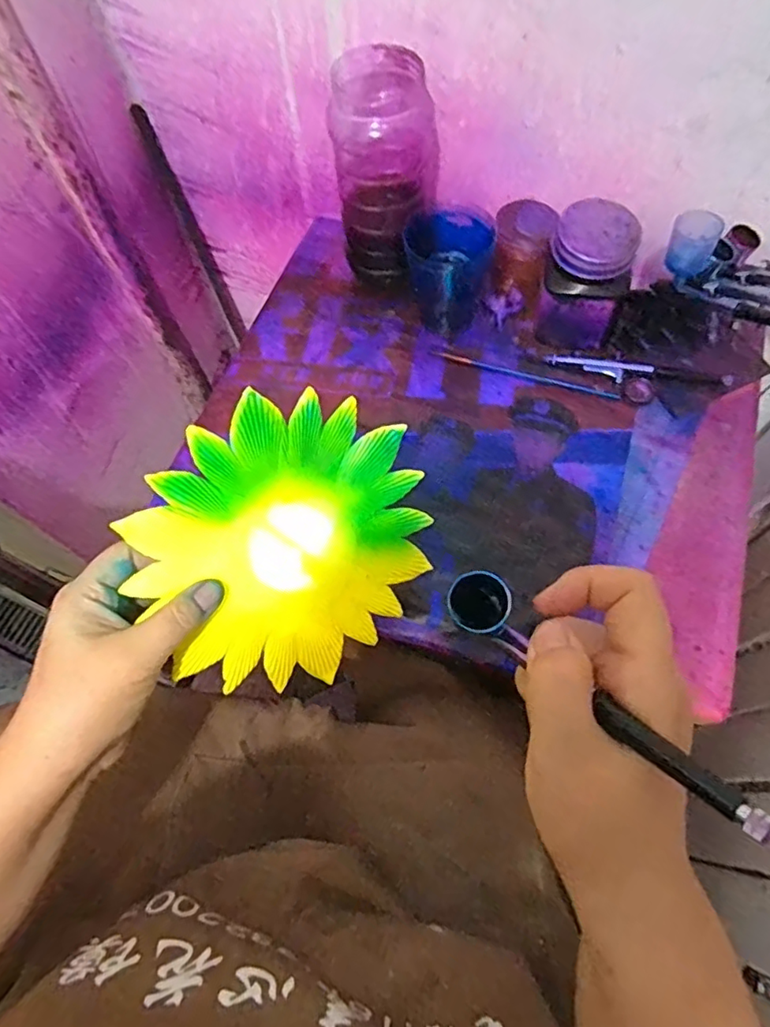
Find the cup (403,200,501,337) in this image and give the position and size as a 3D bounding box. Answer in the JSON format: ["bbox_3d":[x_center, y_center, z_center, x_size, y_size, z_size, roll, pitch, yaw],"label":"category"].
[{"bbox_3d":[0.054,-0.210,0.512,0.072,0.078,0.070,-1,65,1],"label":"cup"}]

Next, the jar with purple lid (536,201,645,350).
[{"bbox_3d":[0.164,-0.189,0.481,0.065,0.098,0.067,-1,65,1],"label":"jar with purple lid"}]

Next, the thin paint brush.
[{"bbox_3d":[0.120,-0.120,0.503,0.159,0.004,0.008,17,67,9],"label":"thin paint brush"}]

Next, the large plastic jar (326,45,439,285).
[{"bbox_3d":[0.000,-0.276,0.497,0.078,0.168,0.083,-1,65,1],"label":"large plastic jar"}]

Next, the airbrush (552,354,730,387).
[{"bbox_3d":[0.212,-0.118,0.491,0.147,0.014,0.020,10,66,6],"label":"airbrush"}]

